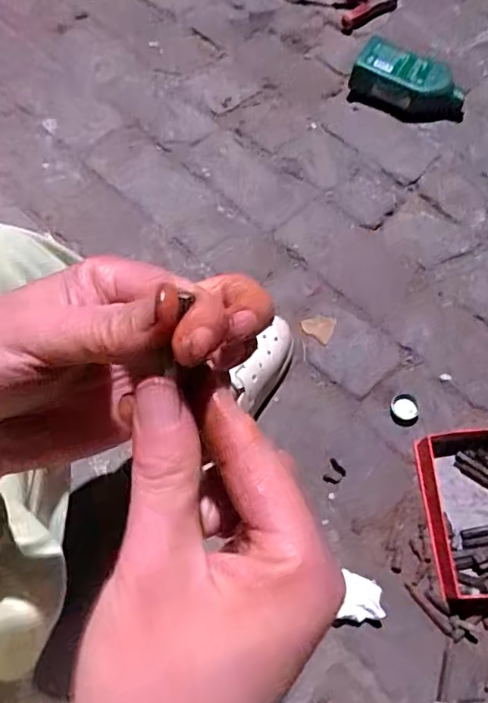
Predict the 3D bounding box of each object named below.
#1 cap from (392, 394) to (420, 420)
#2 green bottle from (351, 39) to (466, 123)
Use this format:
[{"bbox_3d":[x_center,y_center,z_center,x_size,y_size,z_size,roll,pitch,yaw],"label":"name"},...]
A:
[{"bbox_3d":[0.236,0.082,0.816,0.038,0.005,0.038,0,65,0],"label":"cap"},{"bbox_3d":[0.320,-0.511,1.067,0.215,0.069,0.113,30,68,13],"label":"green bottle"}]

